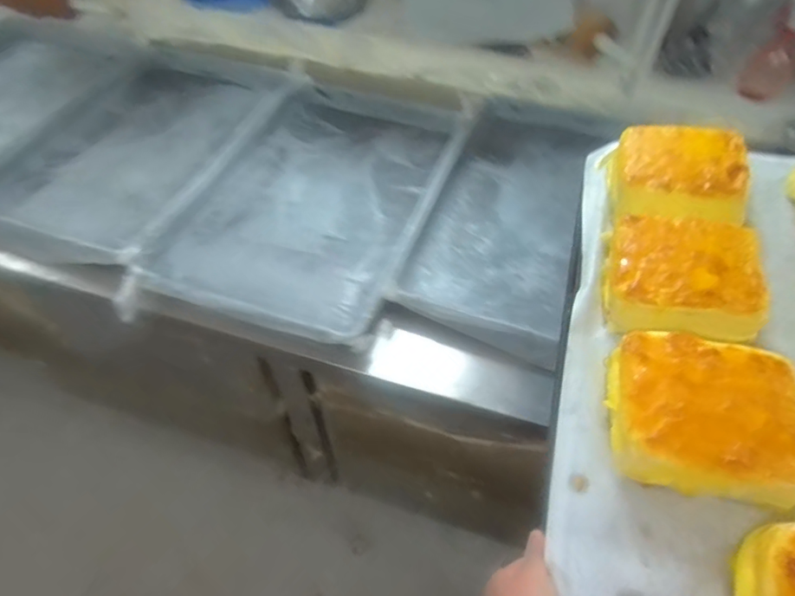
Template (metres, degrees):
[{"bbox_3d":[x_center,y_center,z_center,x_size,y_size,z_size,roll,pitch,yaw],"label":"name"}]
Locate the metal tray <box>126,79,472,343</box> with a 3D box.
[{"bbox_3d":[-0.140,-0.188,0.922,0.380,0.075,0.585,15,52,15],"label":"metal tray"}]

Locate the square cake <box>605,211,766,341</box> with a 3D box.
[{"bbox_3d":[0.266,-0.019,0.492,0.126,0.057,0.111,8,50,10],"label":"square cake"}]

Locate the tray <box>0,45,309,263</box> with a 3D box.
[{"bbox_3d":[-0.479,-0.294,0.984,0.370,0.050,0.555,21,58,12],"label":"tray"}]

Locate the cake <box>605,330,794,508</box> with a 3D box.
[{"bbox_3d":[0.242,0.093,0.418,0.129,0.051,0.117,10,50,11],"label":"cake"}]

